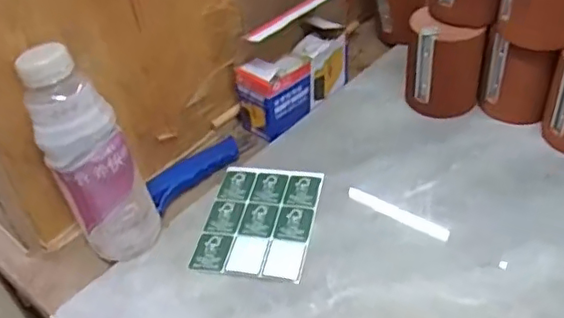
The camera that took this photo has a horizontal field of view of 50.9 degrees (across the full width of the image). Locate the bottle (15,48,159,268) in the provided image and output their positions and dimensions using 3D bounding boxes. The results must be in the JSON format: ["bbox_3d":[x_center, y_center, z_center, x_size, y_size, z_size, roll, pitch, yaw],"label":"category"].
[{"bbox_3d":[-0.160,0.002,0.505,0.067,0.195,0.064,-25,44,-19],"label":"bottle"}]

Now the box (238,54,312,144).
[{"bbox_3d":[-0.006,-0.078,0.664,0.079,0.075,0.057,-33,47,-26],"label":"box"}]

